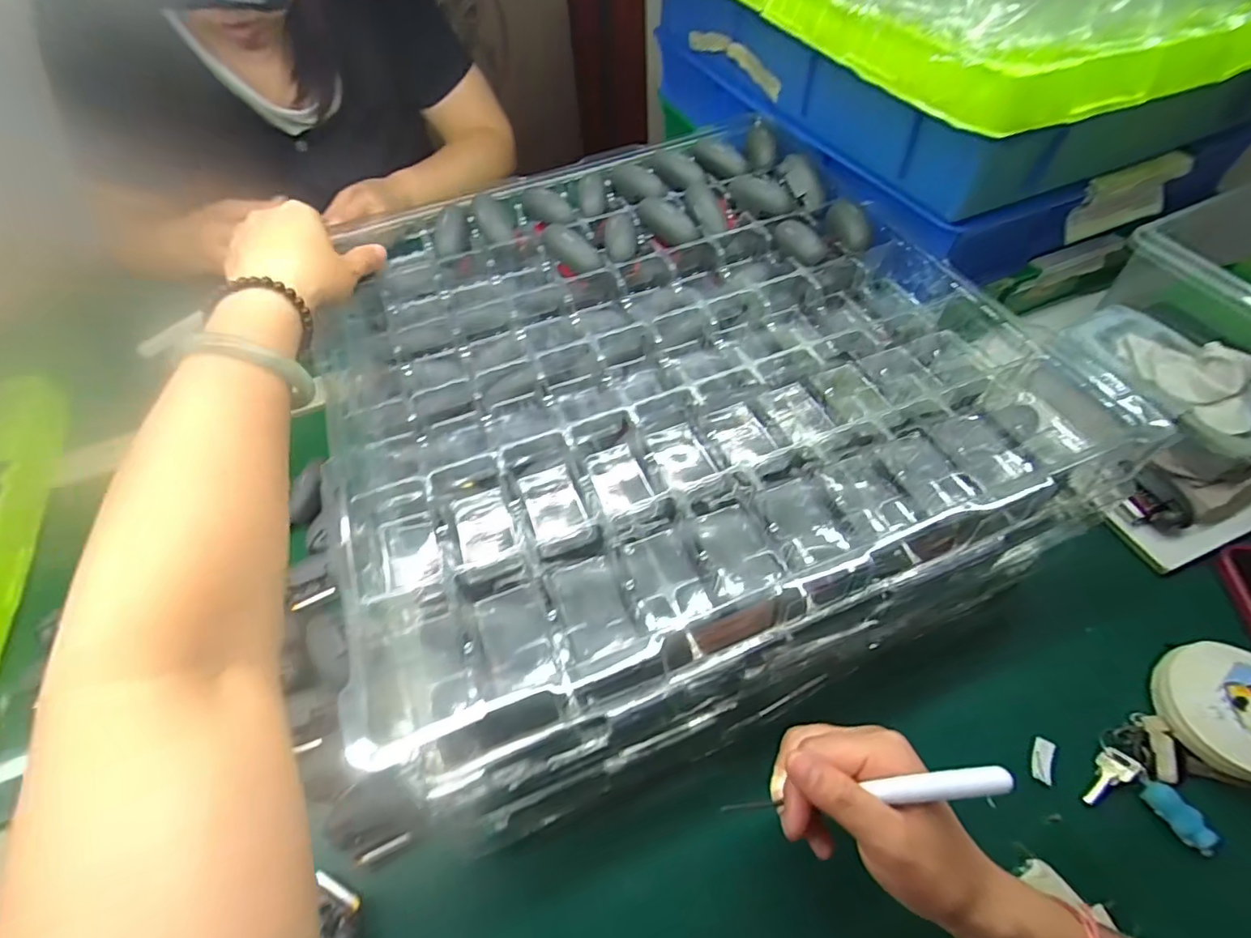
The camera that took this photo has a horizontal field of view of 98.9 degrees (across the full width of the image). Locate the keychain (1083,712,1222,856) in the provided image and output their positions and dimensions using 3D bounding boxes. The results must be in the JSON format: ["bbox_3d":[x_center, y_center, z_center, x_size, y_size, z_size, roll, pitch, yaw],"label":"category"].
[{"bbox_3d":[0.331,0.189,0.337,0.056,0.015,0.068,21,60,17],"label":"keychain"}]

